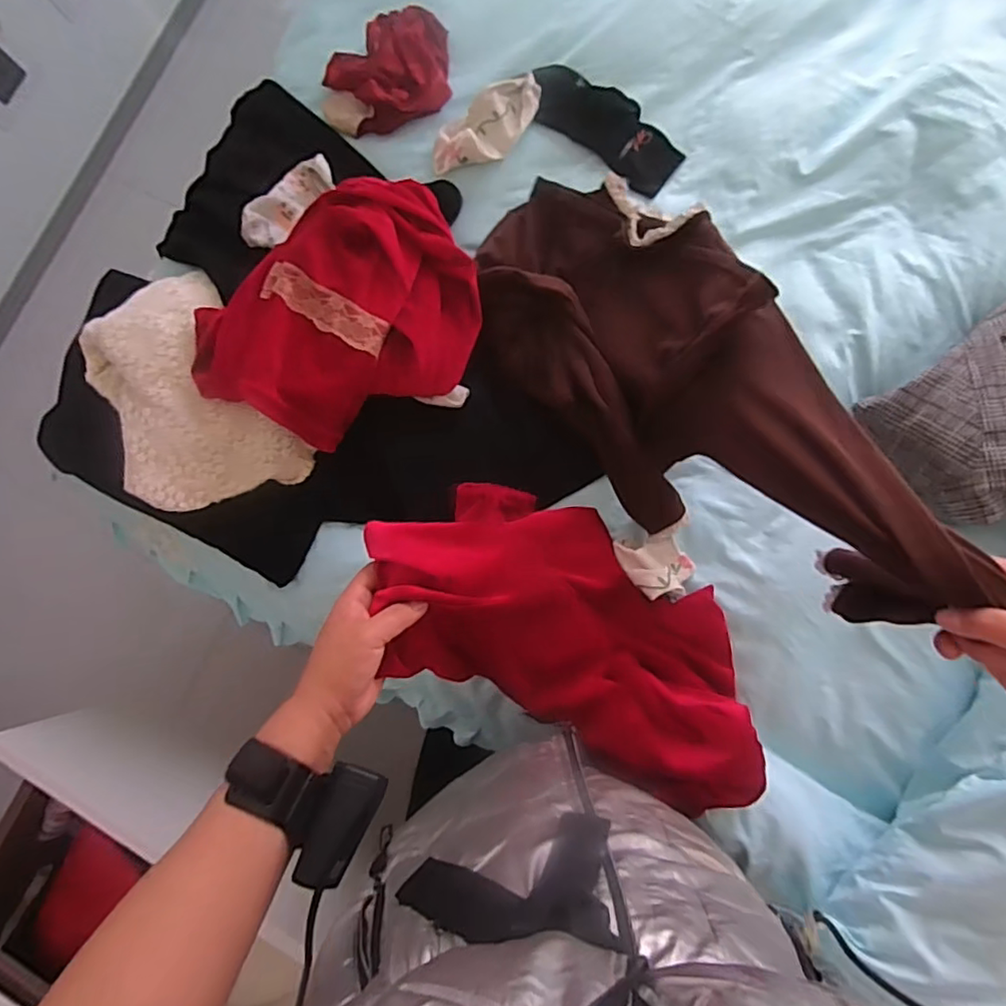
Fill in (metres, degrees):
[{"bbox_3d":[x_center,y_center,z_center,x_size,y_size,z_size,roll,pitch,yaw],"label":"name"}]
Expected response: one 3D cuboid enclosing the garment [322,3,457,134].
[{"bbox_3d":[-0.147,-0.546,0.757,0.175,0.030,0.134,-30,82,1],"label":"garment"}]

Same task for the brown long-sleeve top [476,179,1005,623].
[{"bbox_3d":[0.186,-0.110,0.612,0.218,0.185,0.601,-36,51,-1],"label":"brown long-sleeve top"}]

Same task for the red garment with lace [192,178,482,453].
[{"bbox_3d":[-0.172,-0.207,0.669,0.257,0.067,0.331,44,89,8],"label":"red garment with lace"}]

